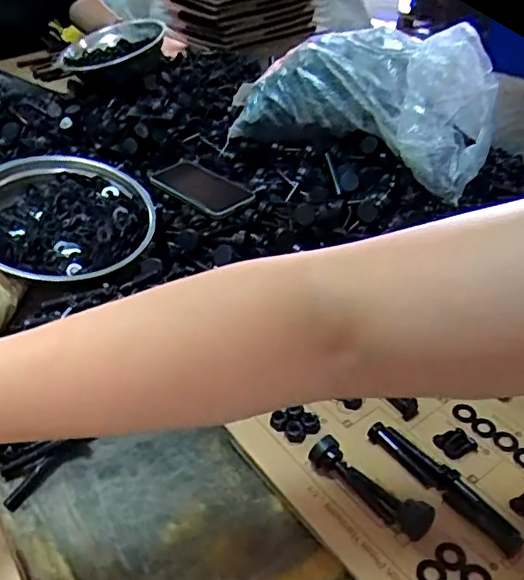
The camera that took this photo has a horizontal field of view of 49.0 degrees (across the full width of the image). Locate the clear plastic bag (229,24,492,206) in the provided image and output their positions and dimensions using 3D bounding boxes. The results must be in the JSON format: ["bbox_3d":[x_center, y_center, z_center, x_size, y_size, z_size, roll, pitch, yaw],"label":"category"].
[{"bbox_3d":[0.170,-0.315,0.933,0.387,0.175,0.263,15,39,21],"label":"clear plastic bag"}]

